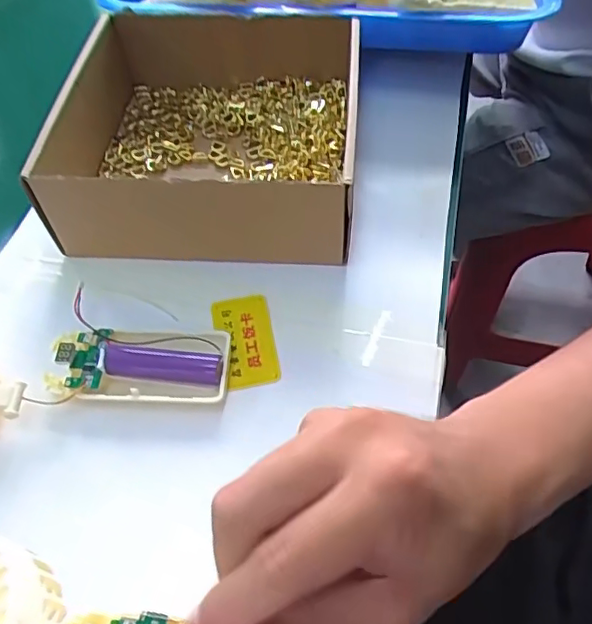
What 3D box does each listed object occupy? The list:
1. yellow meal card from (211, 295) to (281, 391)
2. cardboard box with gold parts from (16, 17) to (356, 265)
[{"bbox_3d":[-0.032,0.018,0.364,0.035,0.004,0.066,-11,56,-3],"label":"yellow meal card"},{"bbox_3d":[-0.059,-0.137,0.434,0.195,0.074,0.204,1,55,6],"label":"cardboard box with gold parts"}]

